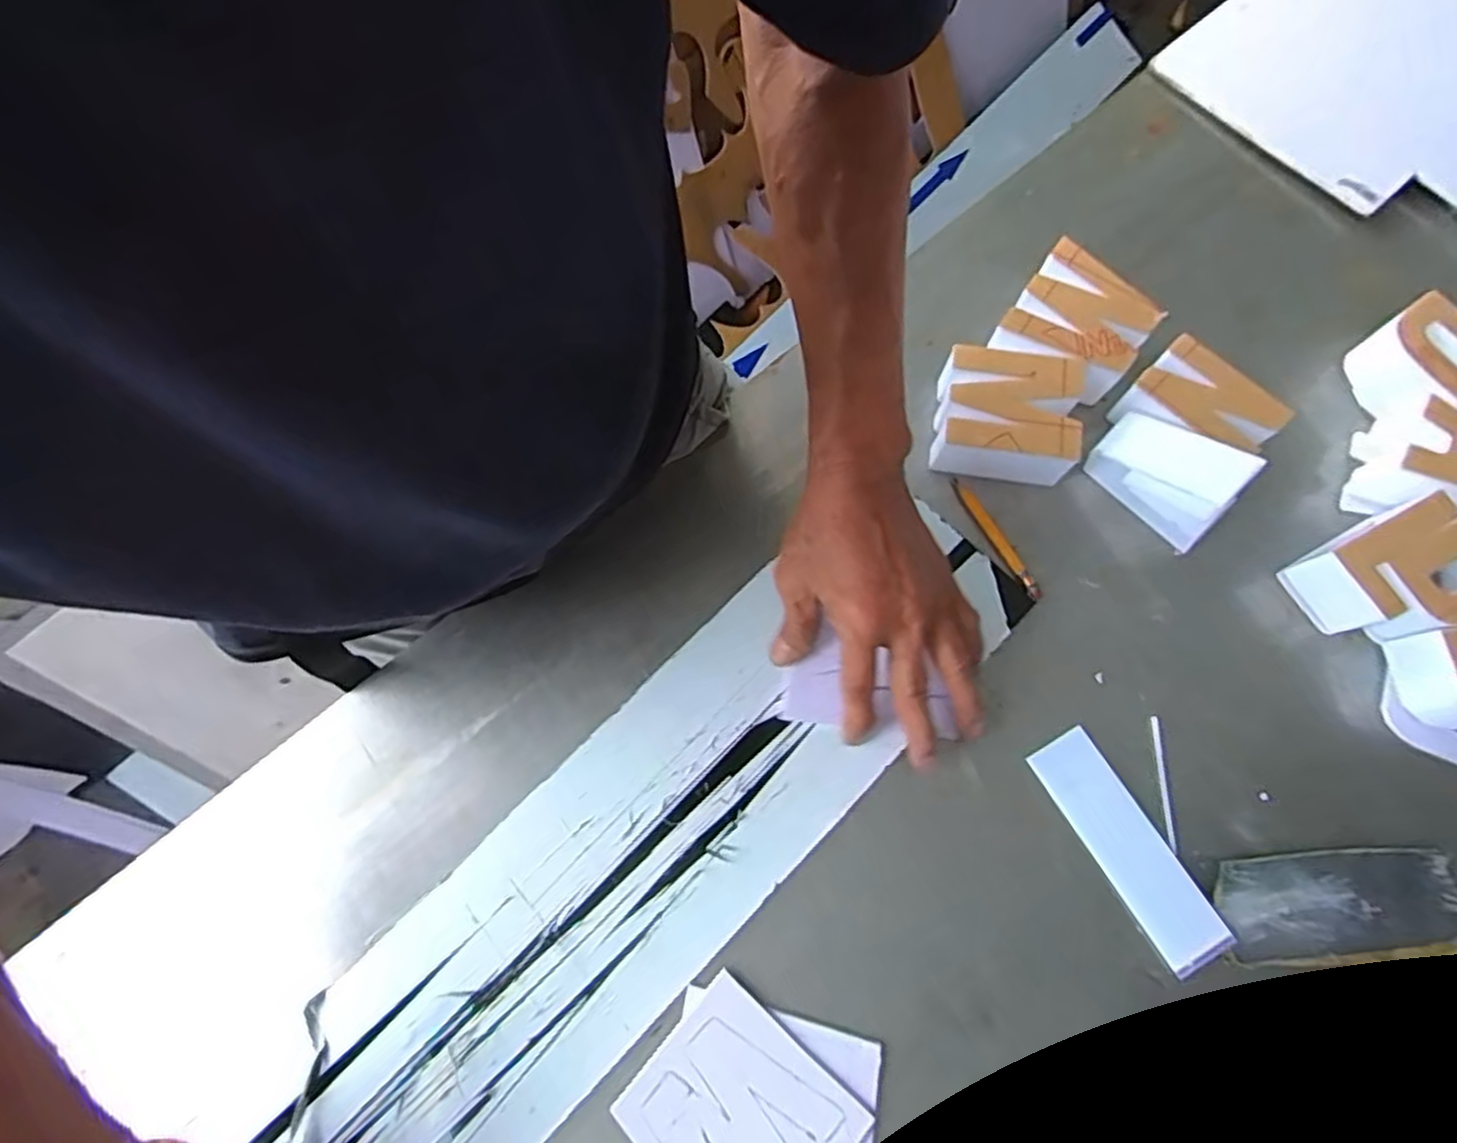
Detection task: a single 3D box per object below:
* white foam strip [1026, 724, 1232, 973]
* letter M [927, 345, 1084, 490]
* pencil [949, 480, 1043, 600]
[{"bbox_3d":[0.231,0.160,0.428,0.039,0.005,0.138,-30,75,-8],"label":"white foam strip"},{"bbox_3d":[0.180,-0.102,0.483,0.083,0.044,0.072,8,74,3],"label":"letter M"},{"bbox_3d":[0.174,-0.022,0.479,0.008,0.004,0.093,-29,75,-7],"label":"pencil"}]

